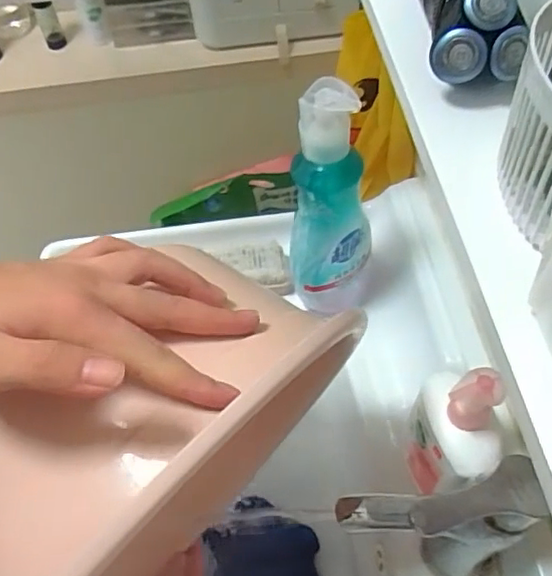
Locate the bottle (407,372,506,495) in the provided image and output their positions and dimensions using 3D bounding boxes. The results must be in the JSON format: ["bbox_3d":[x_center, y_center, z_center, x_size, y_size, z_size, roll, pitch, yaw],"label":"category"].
[{"bbox_3d":[0.154,0.125,0.512,0.050,0.167,0.095,-11,55,-8],"label":"bottle"}]

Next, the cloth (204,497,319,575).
[{"bbox_3d":[-0.016,0.305,0.639,0.131,0.045,0.123,27,59,18],"label":"cloth"}]

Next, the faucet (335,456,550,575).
[{"bbox_3d":[0.123,0.189,0.462,0.139,0.215,0.053,-5,54,-4],"label":"faucet"}]

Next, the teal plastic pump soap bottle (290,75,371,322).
[{"bbox_3d":[0.055,-0.072,0.578,0.082,0.266,0.060,12,55,9],"label":"teal plastic pump soap bottle"}]

